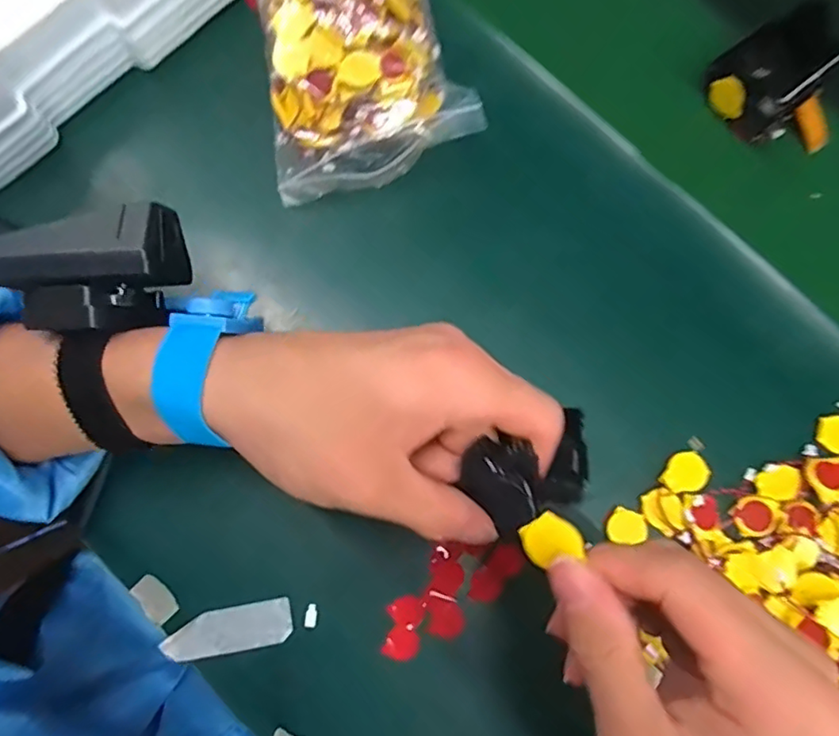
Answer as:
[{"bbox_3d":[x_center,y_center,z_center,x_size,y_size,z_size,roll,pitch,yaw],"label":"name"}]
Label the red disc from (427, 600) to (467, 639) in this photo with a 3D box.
[{"bbox_3d":[0.014,0.125,0.278,0.018,0.004,0.017,1,78,-3],"label":"red disc"}]

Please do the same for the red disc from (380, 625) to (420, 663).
[{"bbox_3d":[-0.009,0.136,0.275,0.017,0.004,0.015,18,77,1],"label":"red disc"}]

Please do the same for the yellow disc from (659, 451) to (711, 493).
[{"bbox_3d":[0.138,0.055,0.291,0.025,0.004,0.020,-37,82,-10],"label":"yellow disc"}]

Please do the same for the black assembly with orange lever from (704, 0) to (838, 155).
[{"bbox_3d":[0.218,-0.167,0.337,0.072,0.037,0.075,-33,82,-9],"label":"black assembly with orange lever"}]

